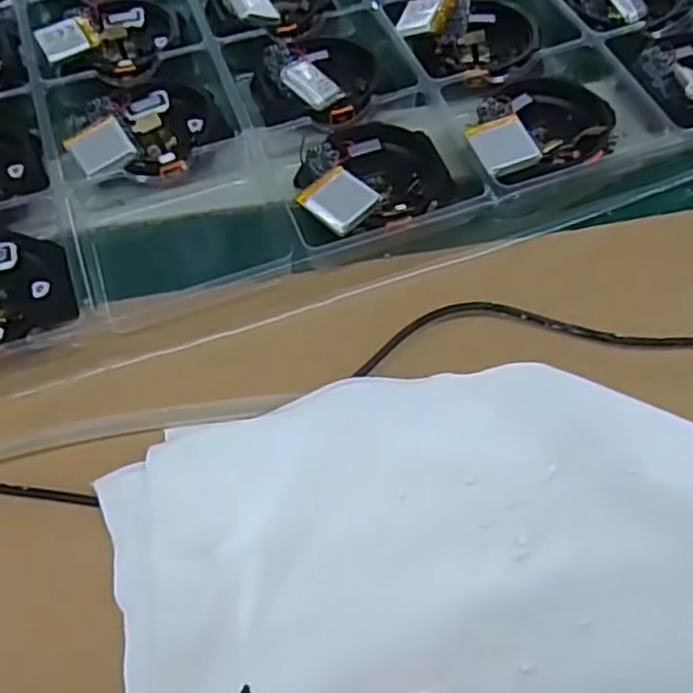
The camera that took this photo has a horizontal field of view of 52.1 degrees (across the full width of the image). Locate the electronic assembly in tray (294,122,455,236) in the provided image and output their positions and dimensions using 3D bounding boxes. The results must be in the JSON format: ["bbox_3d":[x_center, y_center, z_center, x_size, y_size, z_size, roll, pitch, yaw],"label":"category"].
[{"bbox_3d":[0.010,-0.062,0.260,0.054,0.015,0.050,-1,62,1],"label":"electronic assembly in tray"}]

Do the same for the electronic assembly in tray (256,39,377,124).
[{"bbox_3d":[-0.012,-0.111,0.282,0.047,0.013,0.048,-1,62,1],"label":"electronic assembly in tray"}]

